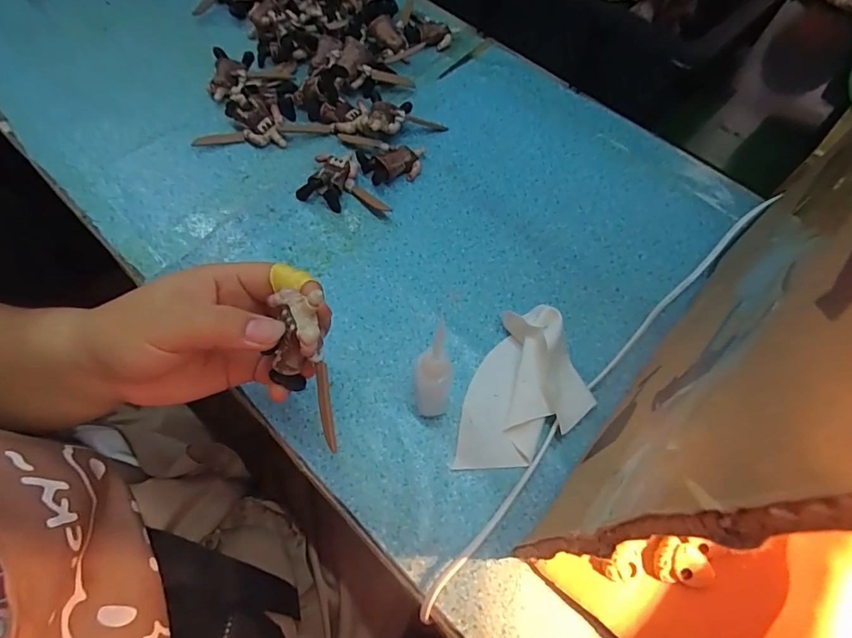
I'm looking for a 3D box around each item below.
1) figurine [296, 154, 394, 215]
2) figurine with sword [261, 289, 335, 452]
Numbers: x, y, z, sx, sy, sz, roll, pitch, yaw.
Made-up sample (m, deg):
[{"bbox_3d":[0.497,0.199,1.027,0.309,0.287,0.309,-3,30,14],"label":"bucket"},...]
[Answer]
[{"bbox_3d":[-0.065,-0.117,0.405,0.076,0.020,0.051,16,63,7],"label":"figurine"},{"bbox_3d":[-0.062,0.025,0.238,0.029,0.079,0.025,-6,20,-5],"label":"figurine with sword"}]

